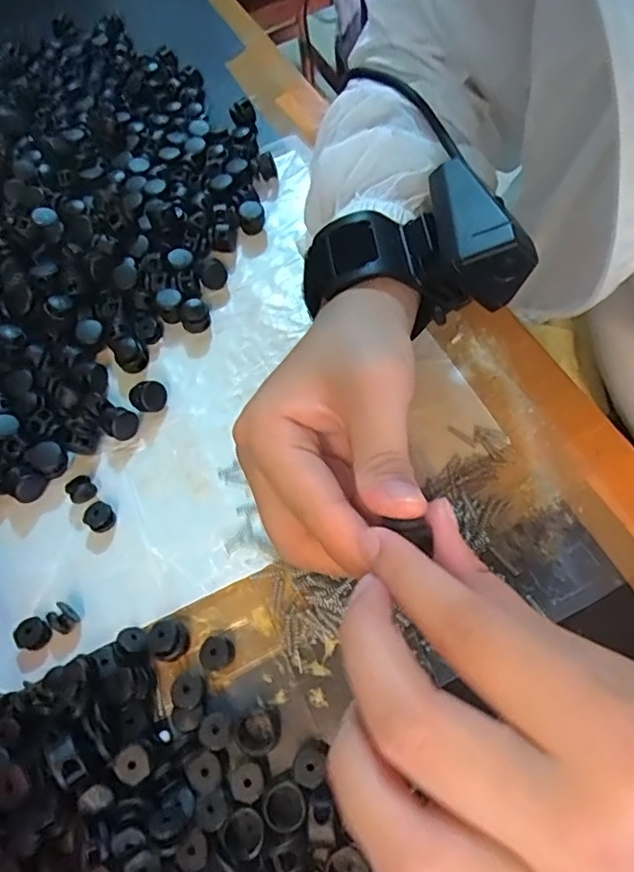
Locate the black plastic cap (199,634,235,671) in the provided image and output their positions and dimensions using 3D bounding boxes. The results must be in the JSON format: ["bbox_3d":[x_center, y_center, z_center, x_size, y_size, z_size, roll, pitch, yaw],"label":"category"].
[{"bbox_3d":[-0.043,0.094,0.241,0.013,0.010,0.014,-3,62,6],"label":"black plastic cap"}]

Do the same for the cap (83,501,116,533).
[{"bbox_3d":[-0.108,0.041,0.277,0.014,0.009,0.013,-3,62,6],"label":"cap"}]

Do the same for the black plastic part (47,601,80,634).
[{"bbox_3d":[-0.116,0.082,0.254,0.013,0.009,0.011,35,72,23],"label":"black plastic part"}]

